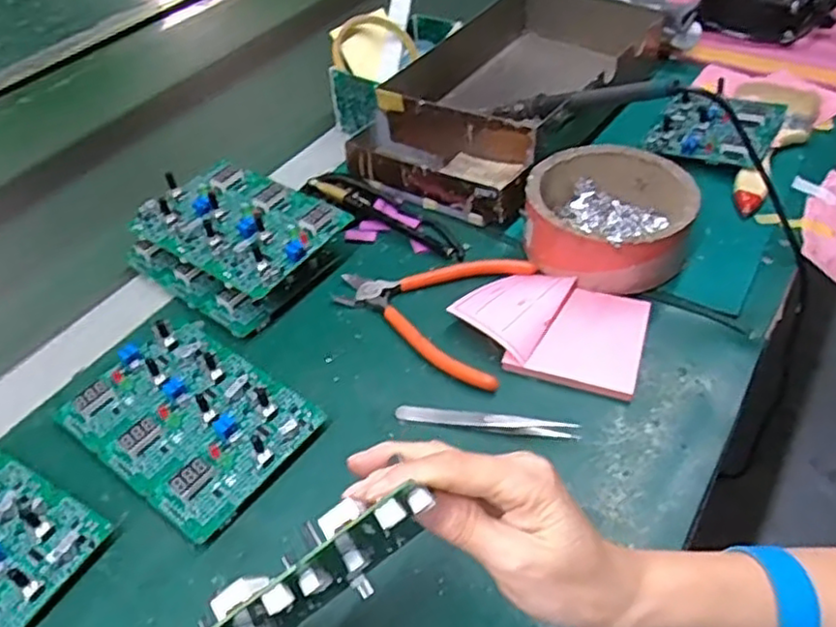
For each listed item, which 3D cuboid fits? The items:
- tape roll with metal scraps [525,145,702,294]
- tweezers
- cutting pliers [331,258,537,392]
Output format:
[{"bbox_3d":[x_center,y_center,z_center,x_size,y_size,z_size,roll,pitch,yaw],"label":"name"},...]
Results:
[{"bbox_3d":[0.147,-0.075,0.524,0.119,0.053,0.122,-3,46,3],"label":"tape roll with metal scraps"},{"bbox_3d":[0.042,0.067,0.428,0.113,0.015,0.012,6,47,11],"label":"tweezers"},{"bbox_3d":[0.005,-0.006,0.502,0.134,0.009,0.123,11,48,15],"label":"cutting pliers"}]

